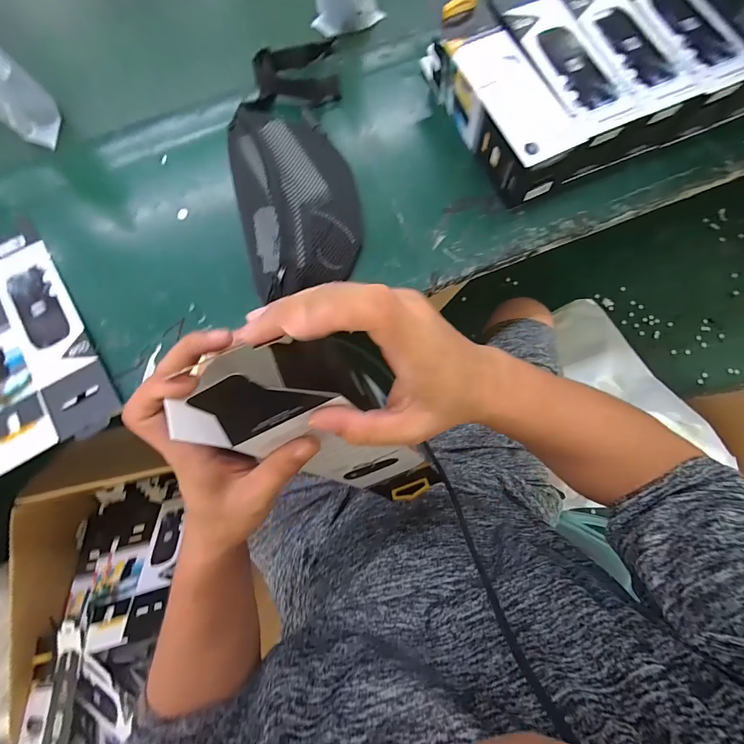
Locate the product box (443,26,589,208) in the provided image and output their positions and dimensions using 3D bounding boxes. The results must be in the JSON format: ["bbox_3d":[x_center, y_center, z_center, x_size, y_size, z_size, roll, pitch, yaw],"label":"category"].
[{"bbox_3d":[0.162,-0.321,0.451,0.081,0.080,0.215,-24,75,-4],"label":"product box"}]

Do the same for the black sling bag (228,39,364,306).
[{"bbox_3d":[-0.106,-0.289,0.457,0.155,0.076,0.430,-9,74,0],"label":"black sling bag"}]

